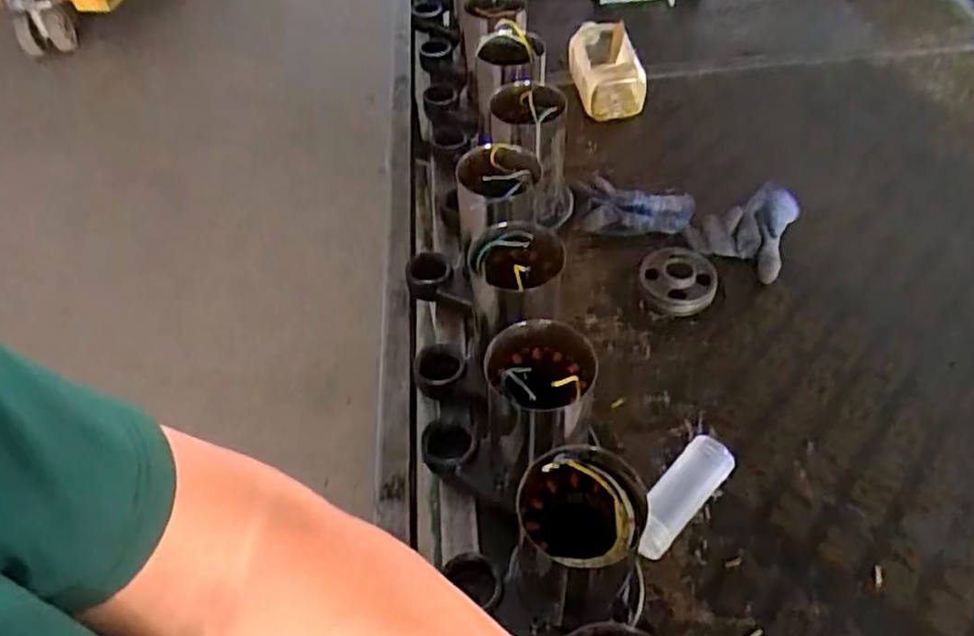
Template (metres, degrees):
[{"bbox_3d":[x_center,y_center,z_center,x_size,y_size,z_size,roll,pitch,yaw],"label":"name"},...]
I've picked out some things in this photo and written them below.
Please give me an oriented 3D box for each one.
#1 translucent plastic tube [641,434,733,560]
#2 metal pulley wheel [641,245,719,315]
[{"bbox_3d":[0.182,0.171,0.663,0.043,0.045,0.132,33,58,28],"label":"translucent plastic tube"},{"bbox_3d":[0.227,-0.048,0.829,0.088,0.023,0.094,-2,49,2],"label":"metal pulley wheel"}]

